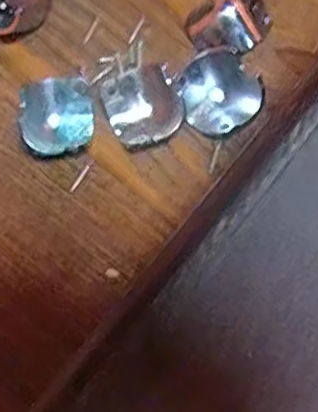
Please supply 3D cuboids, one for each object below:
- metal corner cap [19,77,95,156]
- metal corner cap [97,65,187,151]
[{"bbox_3d":[-0.041,-0.036,0.284,0.028,0.021,0.032,-10,61,-2],"label":"metal corner cap"},{"bbox_3d":[-0.006,-0.040,0.284,0.027,0.017,0.033,-31,63,-13],"label":"metal corner cap"}]

